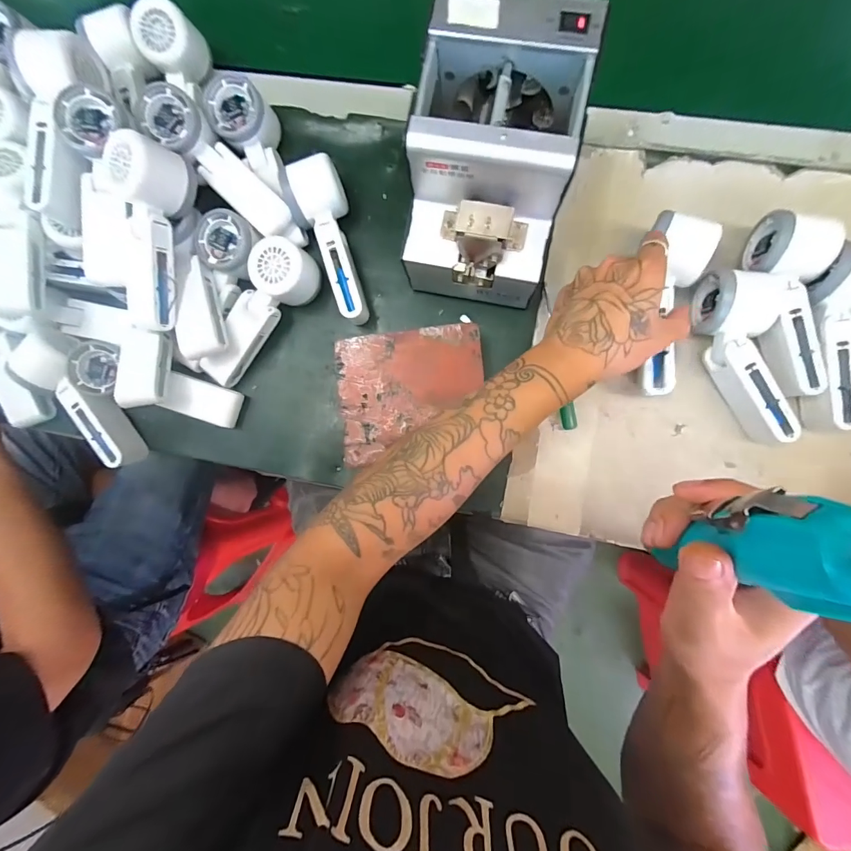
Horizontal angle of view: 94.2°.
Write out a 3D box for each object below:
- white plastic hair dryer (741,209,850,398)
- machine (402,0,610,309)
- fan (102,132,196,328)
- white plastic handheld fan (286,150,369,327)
[{"bbox_3d":[0.336,-0.111,0.367,0.052,0.051,0.170,2,88,4],"label":"white plastic hair dryer"},{"bbox_3d":[0.056,-0.218,0.351,0.120,0.148,0.168,13,89,5],"label":"machine"},{"bbox_3d":[-0.265,-0.179,0.375,0.061,0.055,0.167,11,101,5],"label":"fan"},{"bbox_3d":[-0.101,-0.183,0.409,0.055,0.058,0.159,-11,87,4],"label":"white plastic handheld fan"}]

